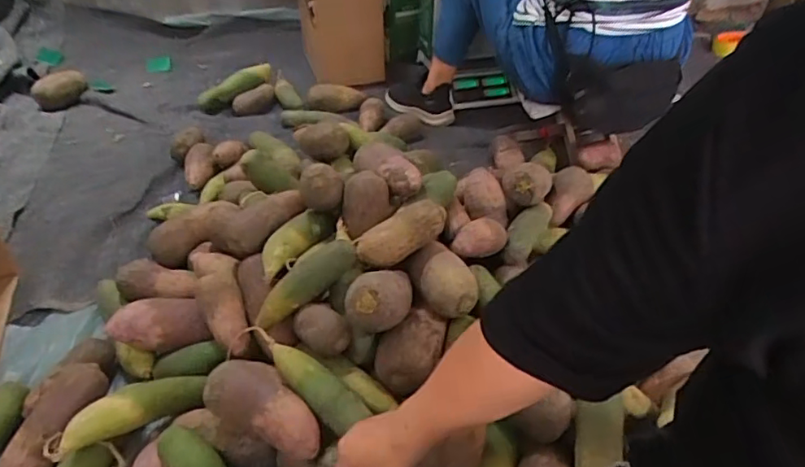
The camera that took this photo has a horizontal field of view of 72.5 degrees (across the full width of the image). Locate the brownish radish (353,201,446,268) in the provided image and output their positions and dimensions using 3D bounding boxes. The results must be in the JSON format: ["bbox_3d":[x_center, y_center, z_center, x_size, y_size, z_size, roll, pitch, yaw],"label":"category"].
[{"bbox_3d":[0.000,-0.002,0.790,0.140,0.053,0.049,-31,45,-8],"label":"brownish radish"}]

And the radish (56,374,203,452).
[{"bbox_3d":[-0.348,0.232,0.718,0.181,0.052,0.051,-13,38,-40],"label":"radish"}]

